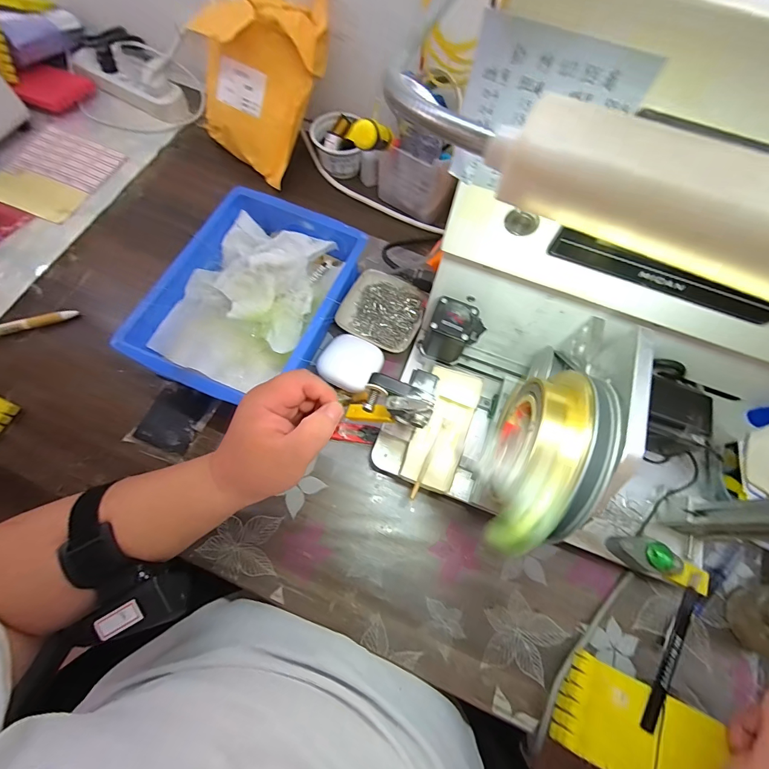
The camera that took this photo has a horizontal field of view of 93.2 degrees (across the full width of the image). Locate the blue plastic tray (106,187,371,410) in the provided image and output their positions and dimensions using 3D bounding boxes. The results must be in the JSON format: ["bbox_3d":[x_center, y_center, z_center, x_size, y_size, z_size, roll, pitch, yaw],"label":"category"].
[{"bbox_3d":[-0.144,-0.097,0.422,0.178,0.067,0.248,22,69,5],"label":"blue plastic tray"}]

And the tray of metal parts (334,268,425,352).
[{"bbox_3d":[-0.001,-0.091,0.455,0.096,0.016,0.095,26,70,6],"label":"tray of metal parts"}]

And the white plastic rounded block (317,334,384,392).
[{"bbox_3d":[-0.039,-0.025,0.425,0.066,0.016,0.060,22,69,5],"label":"white plastic rounded block"}]

